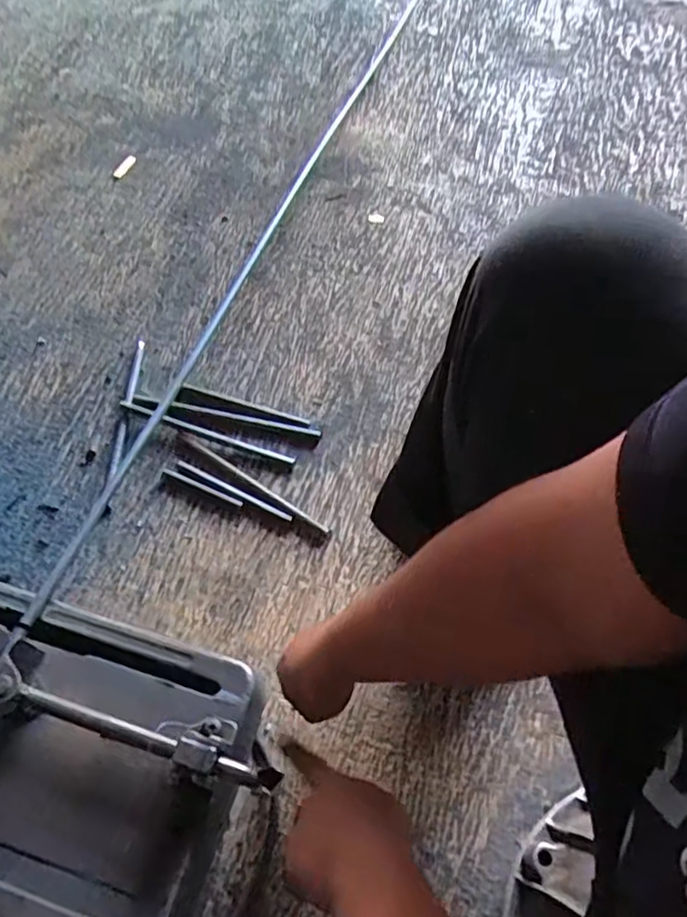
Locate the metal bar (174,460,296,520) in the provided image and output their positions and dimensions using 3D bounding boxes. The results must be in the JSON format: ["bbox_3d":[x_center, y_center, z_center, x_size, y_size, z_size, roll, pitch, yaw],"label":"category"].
[{"bbox_3d":[-0.136,0.039,0.770,0.162,0.005,0.011,24,61,12],"label":"metal bar"}]

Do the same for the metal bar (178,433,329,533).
[{"bbox_3d":[-0.115,0.027,0.776,0.228,0.004,0.011,30,63,16],"label":"metal bar"}]

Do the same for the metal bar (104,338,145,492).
[{"bbox_3d":[-0.289,-0.068,0.827,0.014,0.006,0.225,2,59,-1],"label":"metal bar"}]

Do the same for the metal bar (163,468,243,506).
[{"bbox_3d":[-0.177,0.036,0.778,0.111,0.004,0.007,22,61,11],"label":"metal bar"}]

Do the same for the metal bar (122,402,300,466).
[{"bbox_3d":[-0.180,-0.036,0.814,0.244,0.012,0.010,17,60,9],"label":"metal bar"}]

